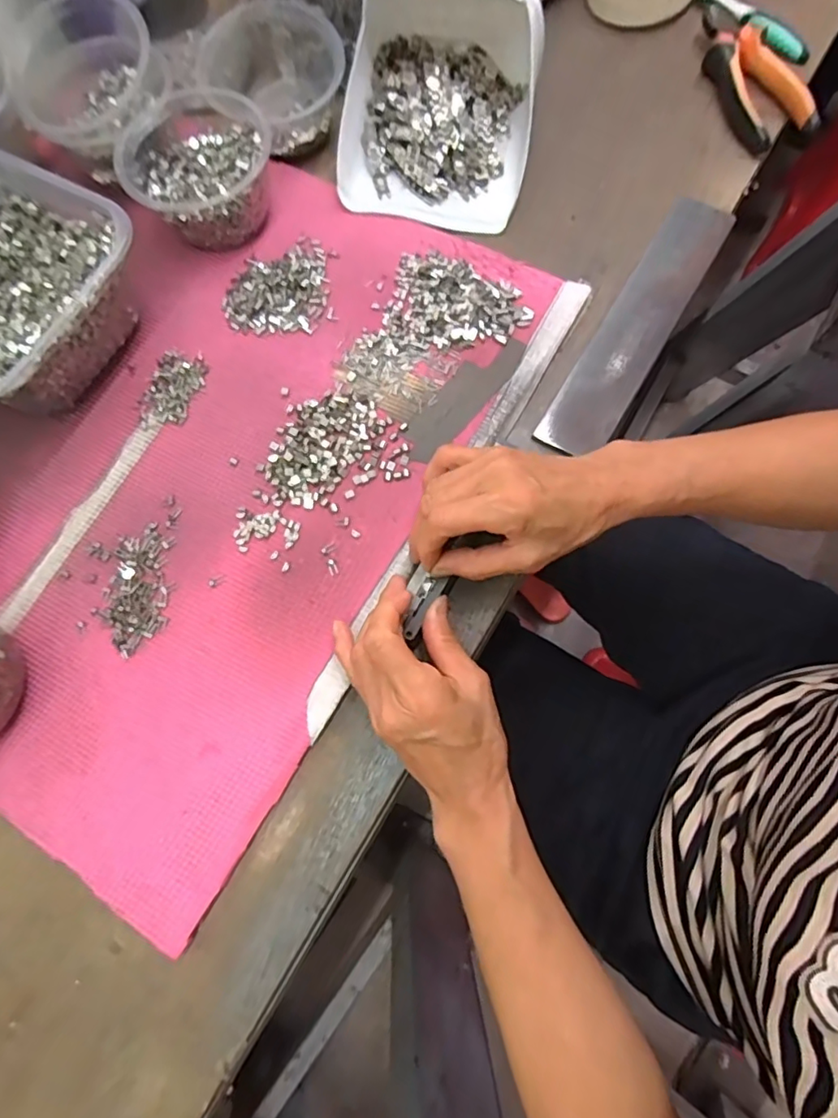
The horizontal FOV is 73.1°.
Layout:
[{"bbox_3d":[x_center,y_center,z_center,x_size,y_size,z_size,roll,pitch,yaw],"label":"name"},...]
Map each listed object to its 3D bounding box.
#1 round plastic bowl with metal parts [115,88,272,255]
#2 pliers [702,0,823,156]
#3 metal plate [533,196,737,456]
[{"bbox_3d":[-0.176,-0.310,0.450,0.110,0.056,0.120,-1,74,4],"label":"round plastic bowl with metal parts"},{"bbox_3d":[0.277,-0.422,0.484,0.059,0.021,0.162,-18,73,-2],"label":"pliers"},{"bbox_3d":[0.168,-0.180,0.431,0.049,0.008,0.238,30,79,12],"label":"metal plate"}]

